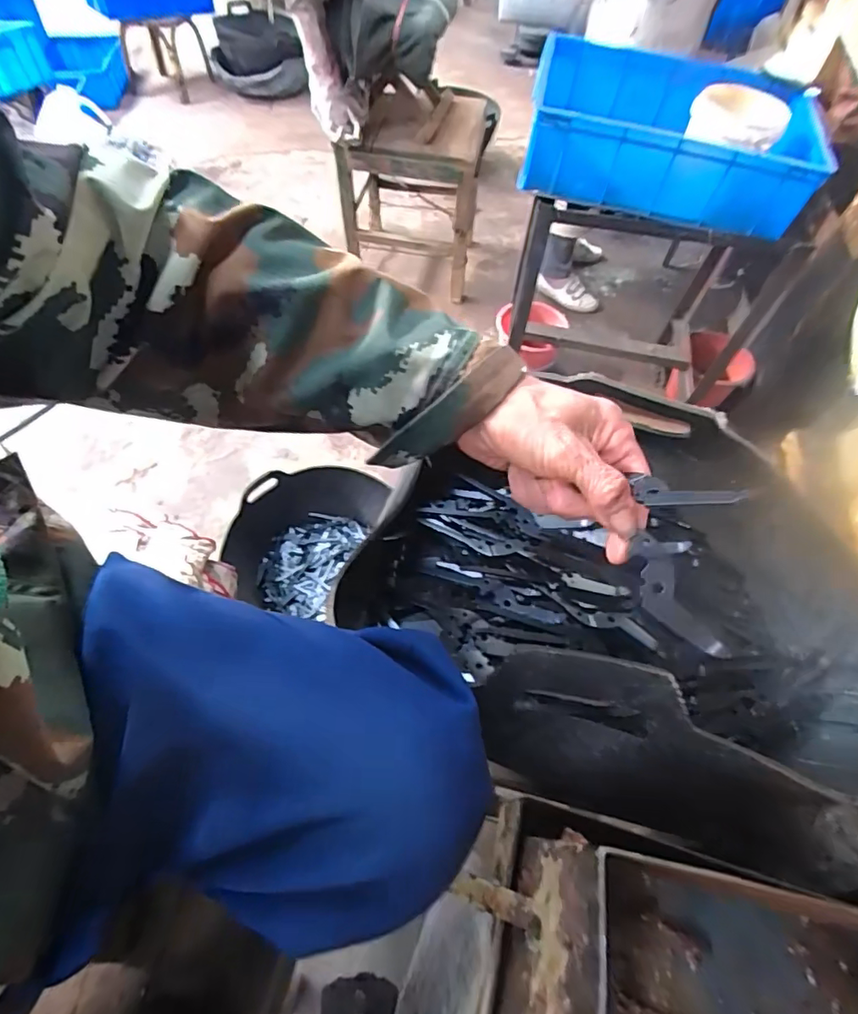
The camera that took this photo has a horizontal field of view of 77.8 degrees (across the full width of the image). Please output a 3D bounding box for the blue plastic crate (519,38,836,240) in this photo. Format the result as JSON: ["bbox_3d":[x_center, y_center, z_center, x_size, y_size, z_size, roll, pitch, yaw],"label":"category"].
[{"bbox_3d":[0.441,-0.683,0.997,0.497,0.166,0.264,15,58,6],"label":"blue plastic crate"}]

